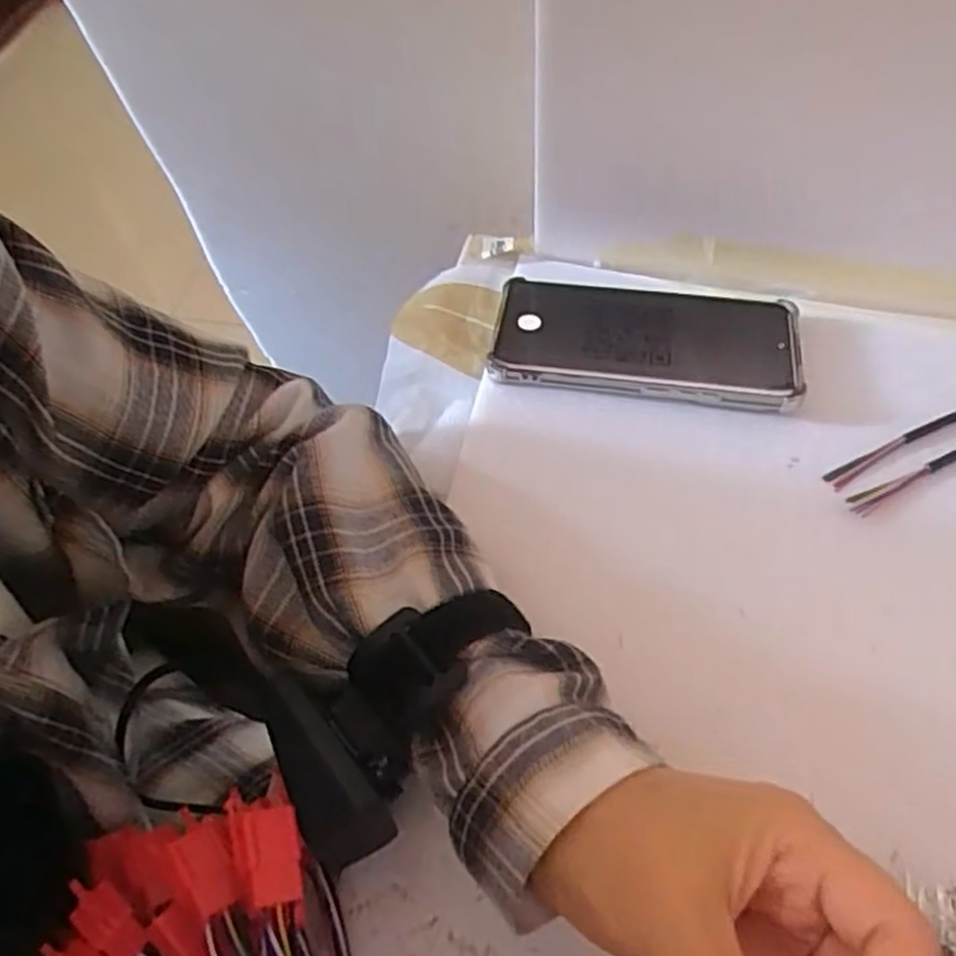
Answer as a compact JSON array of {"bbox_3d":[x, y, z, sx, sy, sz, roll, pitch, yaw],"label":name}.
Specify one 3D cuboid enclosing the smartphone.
[{"bbox_3d":[0.089,-0.075,0.429,0.160,0.012,0.076,6,57,7],"label":"smartphone"}]

